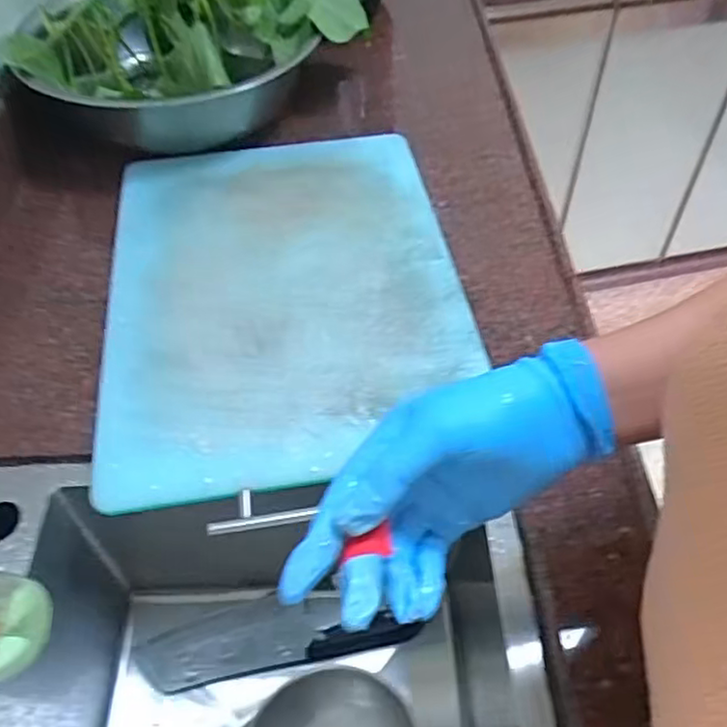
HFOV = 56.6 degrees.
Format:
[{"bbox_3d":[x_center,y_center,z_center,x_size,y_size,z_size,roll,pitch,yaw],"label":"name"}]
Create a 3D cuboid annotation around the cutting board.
[{"bbox_3d":[-0.074,-0.081,0.626,0.310,0.020,0.424,-7,53,-6],"label":"cutting board"}]

